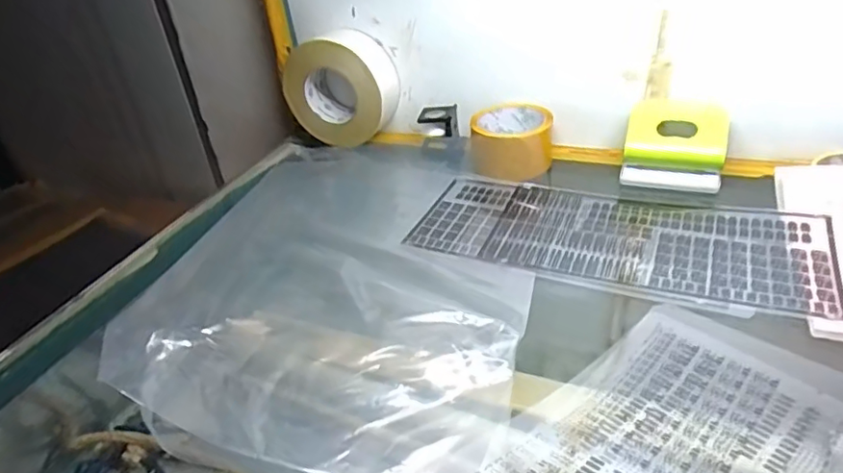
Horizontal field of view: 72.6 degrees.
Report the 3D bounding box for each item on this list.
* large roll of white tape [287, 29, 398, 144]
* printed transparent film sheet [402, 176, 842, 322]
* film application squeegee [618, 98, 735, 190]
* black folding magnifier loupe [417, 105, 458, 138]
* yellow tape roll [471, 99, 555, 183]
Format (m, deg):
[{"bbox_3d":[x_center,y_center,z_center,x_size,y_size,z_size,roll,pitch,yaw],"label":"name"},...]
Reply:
[{"bbox_3d":[-0.105,-0.190,0.744,0.145,0.128,0.055,2,35,14],"label":"large roll of white tape"},{"bbox_3d":[0.179,-0.004,0.548,0.361,0.007,0.152,9,37,22],"label":"printed transparent film sheet"},{"bbox_3d":[0.266,-0.096,0.603,0.096,0.091,0.031,8,15,20],"label":"film application squeegee"},{"bbox_3d":[0.021,-0.140,0.722,0.045,0.044,0.026,0,34,11],"label":"black folding magnifier loupe"},{"bbox_3d":[0.105,-0.111,0.671,0.091,0.059,0.109,5,35,18],"label":"yellow tape roll"}]

